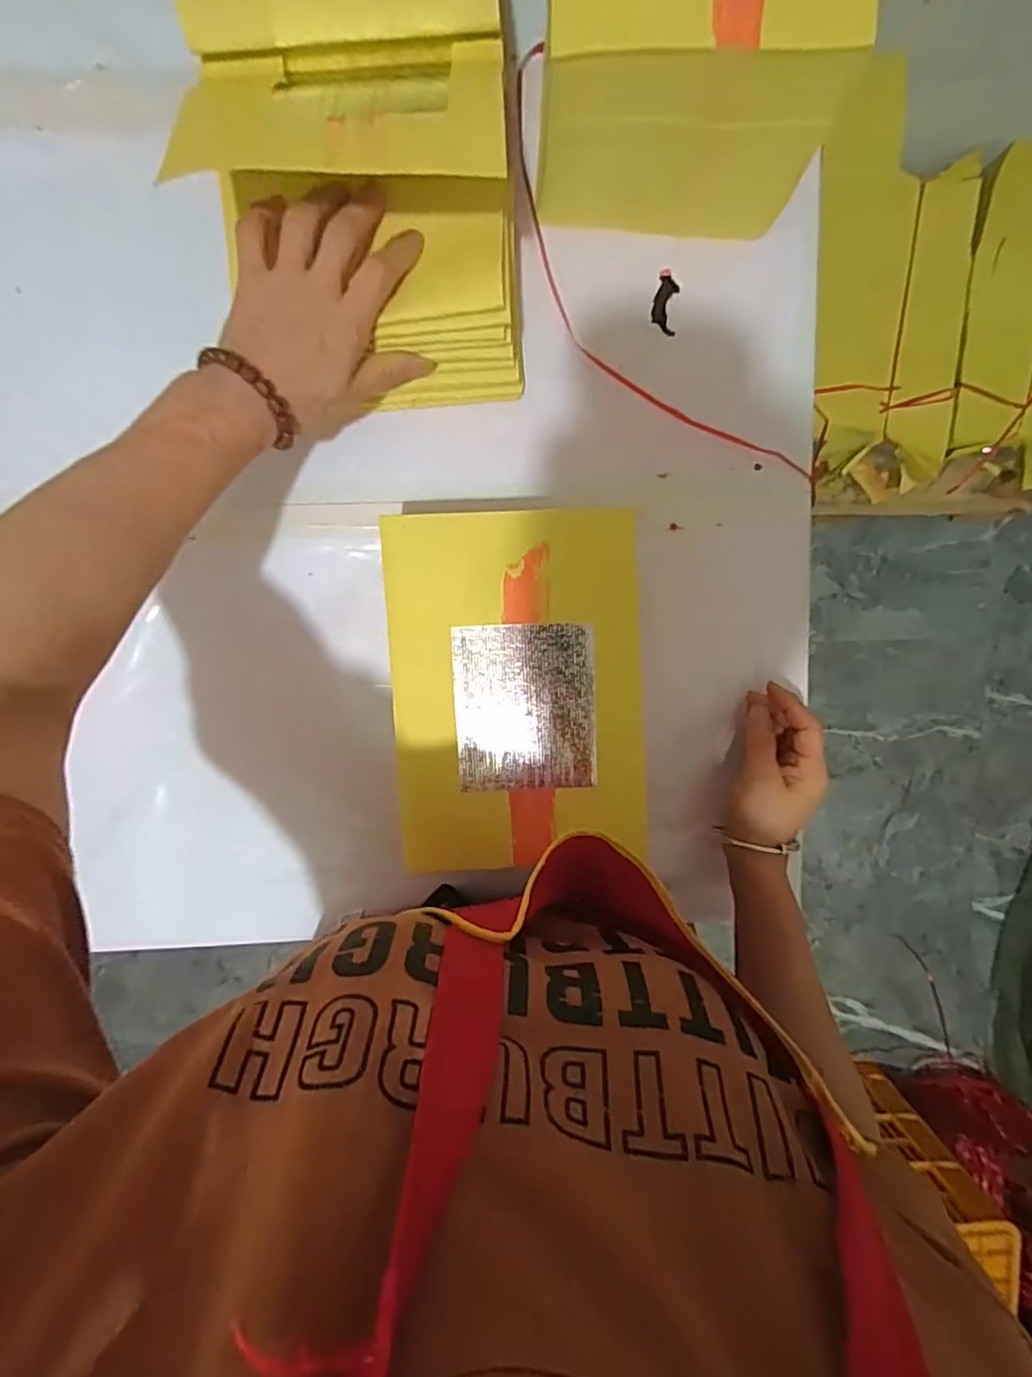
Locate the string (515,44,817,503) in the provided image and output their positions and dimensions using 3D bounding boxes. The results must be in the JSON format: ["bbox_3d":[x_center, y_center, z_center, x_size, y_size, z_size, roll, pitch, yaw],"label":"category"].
[{"bbox_3d":[0.082,-0.258,0.418,0.088,0.008,0.348,-36,95,2],"label":"string"}]

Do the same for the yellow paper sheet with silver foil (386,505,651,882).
[{"bbox_3d":[0.001,0.002,0.385,0.154,0.009,0.218,-3,95,1],"label":"yellow paper sheet with silver foil"}]

